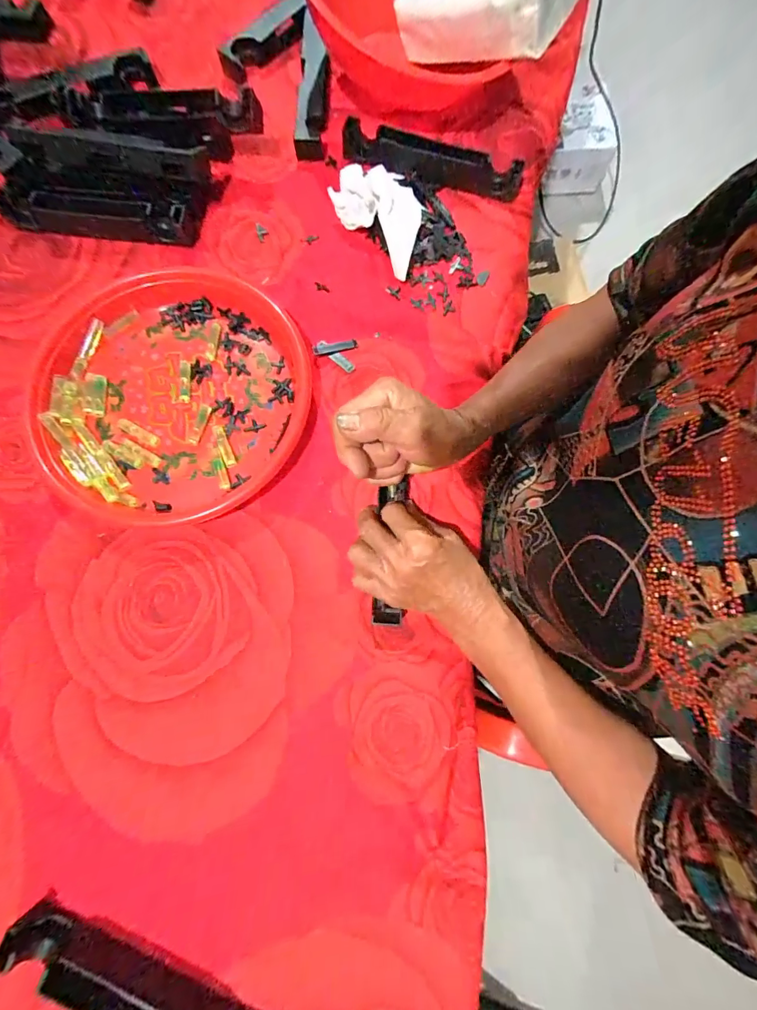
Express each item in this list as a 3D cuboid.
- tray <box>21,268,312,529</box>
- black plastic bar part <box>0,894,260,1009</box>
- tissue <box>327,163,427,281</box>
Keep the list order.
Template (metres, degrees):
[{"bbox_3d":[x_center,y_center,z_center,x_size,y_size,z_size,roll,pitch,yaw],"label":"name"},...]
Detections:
[{"bbox_3d":[-0.193,-0.103,0.384,0.252,0.025,0.239,0,76,-1],"label":"tray"},{"bbox_3d":[-0.157,0.324,0.274,0.190,0.027,0.031,22,77,5],"label":"black plastic bar part"},{"bbox_3d":[0.014,-0.301,0.423,0.085,0.035,0.118,-35,79,-8],"label":"tissue"}]

